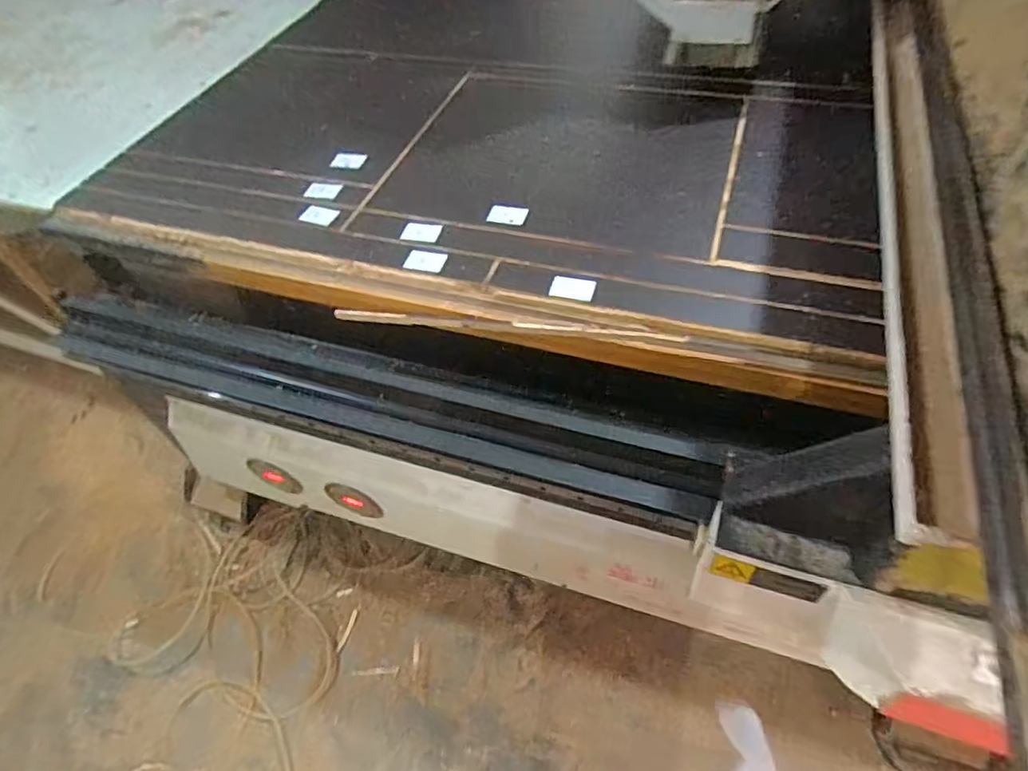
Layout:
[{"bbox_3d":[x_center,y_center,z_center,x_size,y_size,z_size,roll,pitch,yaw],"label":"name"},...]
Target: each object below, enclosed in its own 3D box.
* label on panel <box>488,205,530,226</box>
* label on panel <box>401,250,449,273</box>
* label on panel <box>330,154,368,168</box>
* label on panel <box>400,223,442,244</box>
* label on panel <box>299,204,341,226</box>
[{"bbox_3d":[-0.010,-0.274,0.951,0.061,0.007,0.046,17,55,14],"label":"label on panel"},{"bbox_3d":[-0.133,-0.188,0.896,0.059,0.009,0.034,9,54,8],"label":"label on panel"},{"bbox_3d":[-0.311,-0.423,1.117,0.057,0.004,0.052,6,49,3],"label":"label on panel"},{"bbox_3d":[-0.147,-0.242,0.935,0.058,0.004,0.044,10,54,10],"label":"label on panel"},{"bbox_3d":[-0.329,-0.286,0.999,0.057,0.005,0.049,15,50,11],"label":"label on panel"}]

